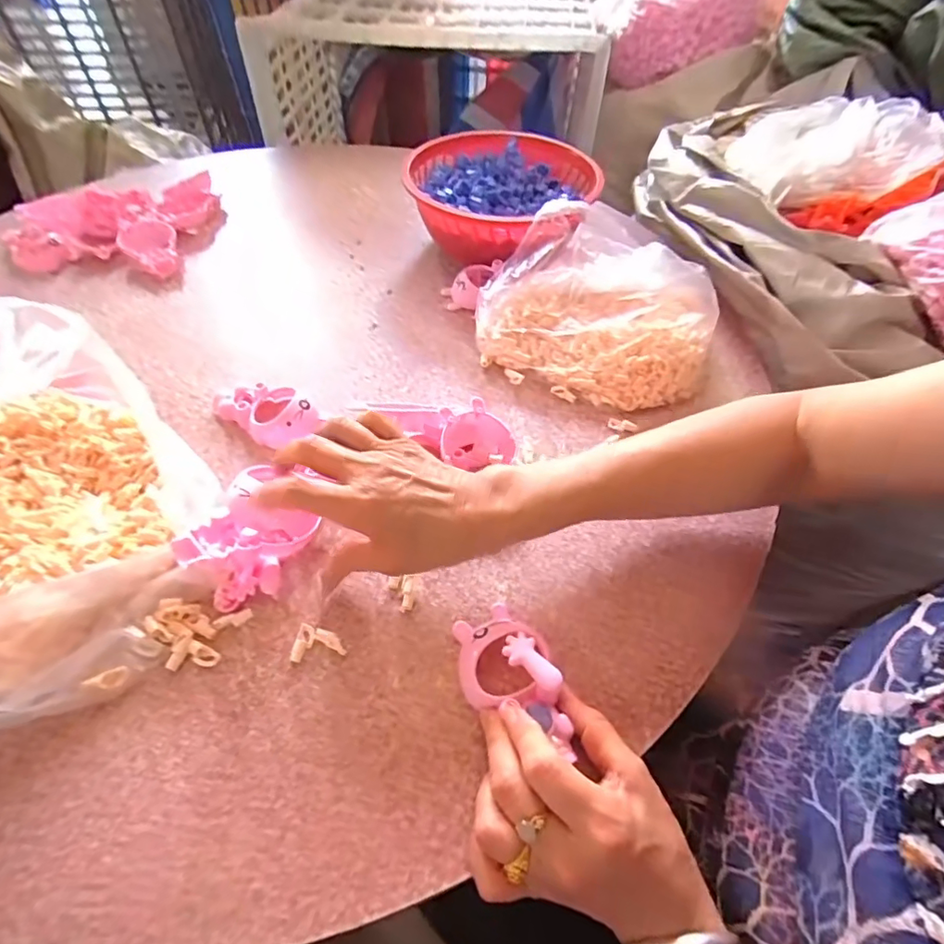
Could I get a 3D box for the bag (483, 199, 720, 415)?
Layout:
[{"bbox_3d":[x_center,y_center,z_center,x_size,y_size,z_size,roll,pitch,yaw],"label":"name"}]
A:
[{"bbox_3d":[0.132,-0.171,0.515,0.211,0.082,0.202,24,57,16],"label":"bag"}]

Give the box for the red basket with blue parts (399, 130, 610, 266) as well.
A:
[{"bbox_3d":[0.036,-0.322,0.629,0.215,0.085,0.232,8,54,5],"label":"red basket with blue parts"}]

